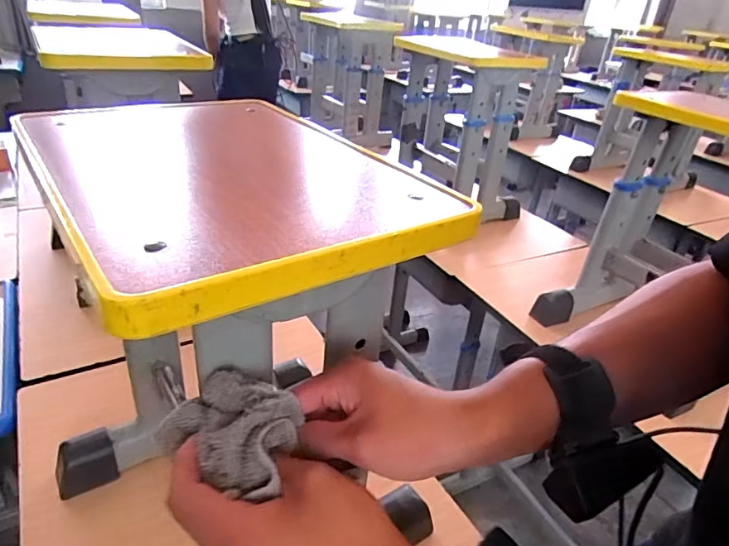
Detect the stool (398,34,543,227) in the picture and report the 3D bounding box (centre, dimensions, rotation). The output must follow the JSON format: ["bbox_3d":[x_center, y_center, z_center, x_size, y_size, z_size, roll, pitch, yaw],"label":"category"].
[{"bbox_3d":[0.246,-0.377,1.298,0.273,0.386,0.291,-10,34,-25],"label":"stool"}]

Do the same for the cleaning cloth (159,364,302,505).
[{"bbox_3d":[-0.078,0.087,0.283,0.075,0.037,0.058,12,31,9],"label":"cleaning cloth"}]

